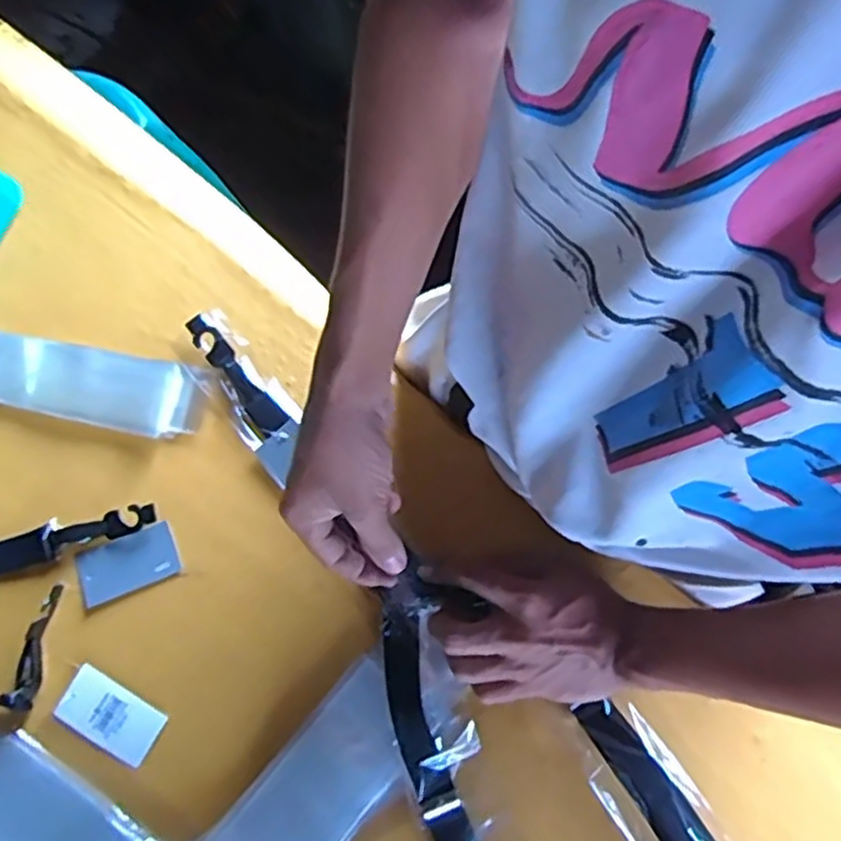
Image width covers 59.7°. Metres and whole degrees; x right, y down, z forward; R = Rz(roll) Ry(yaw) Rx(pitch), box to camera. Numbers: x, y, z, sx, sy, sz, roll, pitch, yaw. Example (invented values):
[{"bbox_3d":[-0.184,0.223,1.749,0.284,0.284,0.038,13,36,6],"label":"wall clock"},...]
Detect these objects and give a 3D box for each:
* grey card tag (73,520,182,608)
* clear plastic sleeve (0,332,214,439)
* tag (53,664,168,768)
[{"bbox_3d":[-0.215,0.105,0.538,0.072,0.004,0.040,-21,87,-5],"label":"grey card tag"},{"bbox_3d":[-0.276,-0.032,0.566,0.219,0.008,0.059,11,77,4],"label":"clear plastic sleeve"},{"bbox_3d":[-0.219,0.208,0.516,0.073,0.004,0.040,30,79,8],"label":"tag"}]

